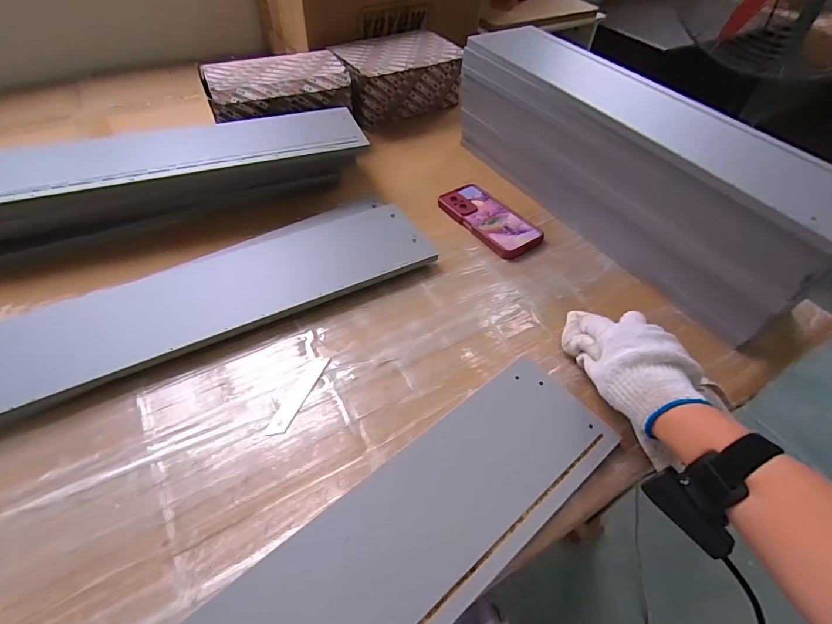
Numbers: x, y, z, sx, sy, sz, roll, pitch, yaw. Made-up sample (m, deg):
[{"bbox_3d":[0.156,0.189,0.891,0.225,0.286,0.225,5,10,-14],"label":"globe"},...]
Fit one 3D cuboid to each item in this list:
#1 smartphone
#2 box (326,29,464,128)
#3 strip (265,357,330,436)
[{"bbox_3d":[0.112,-0.144,0.658,0.085,0.012,0.166,-28,56,-25],"label":"smartphone"},{"bbox_3d":[-0.042,-0.468,0.867,0.224,0.114,0.131,-23,54,-22],"label":"box"},{"bbox_3d":[-0.123,0.086,0.454,0.019,0.004,0.100,17,50,11],"label":"strip"}]

